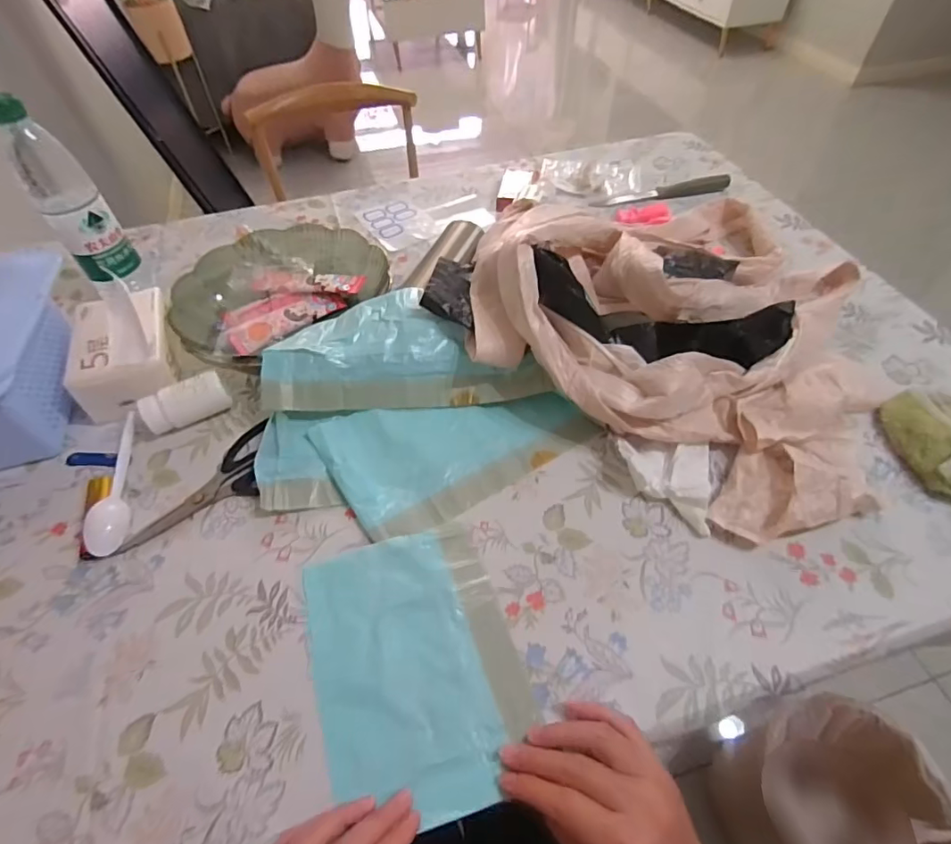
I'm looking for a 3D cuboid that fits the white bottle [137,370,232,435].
[{"bbox_3d":[-0.292,-0.016,0.510,0.078,0.041,0.032,-21,55,-14],"label":"white bottle"}]

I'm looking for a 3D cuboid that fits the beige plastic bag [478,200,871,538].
[{"bbox_3d":[0.262,-0.136,0.527,0.371,0.133,0.442,33,61,24],"label":"beige plastic bag"}]

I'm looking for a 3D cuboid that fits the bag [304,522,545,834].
[{"bbox_3d":[-0.043,0.176,0.374,0.145,0.009,0.189,-16,54,-10],"label":"bag"}]

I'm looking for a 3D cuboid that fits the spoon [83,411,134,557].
[{"bbox_3d":[-0.342,0.055,0.476,0.032,0.012,0.153,-17,54,-11],"label":"spoon"}]

